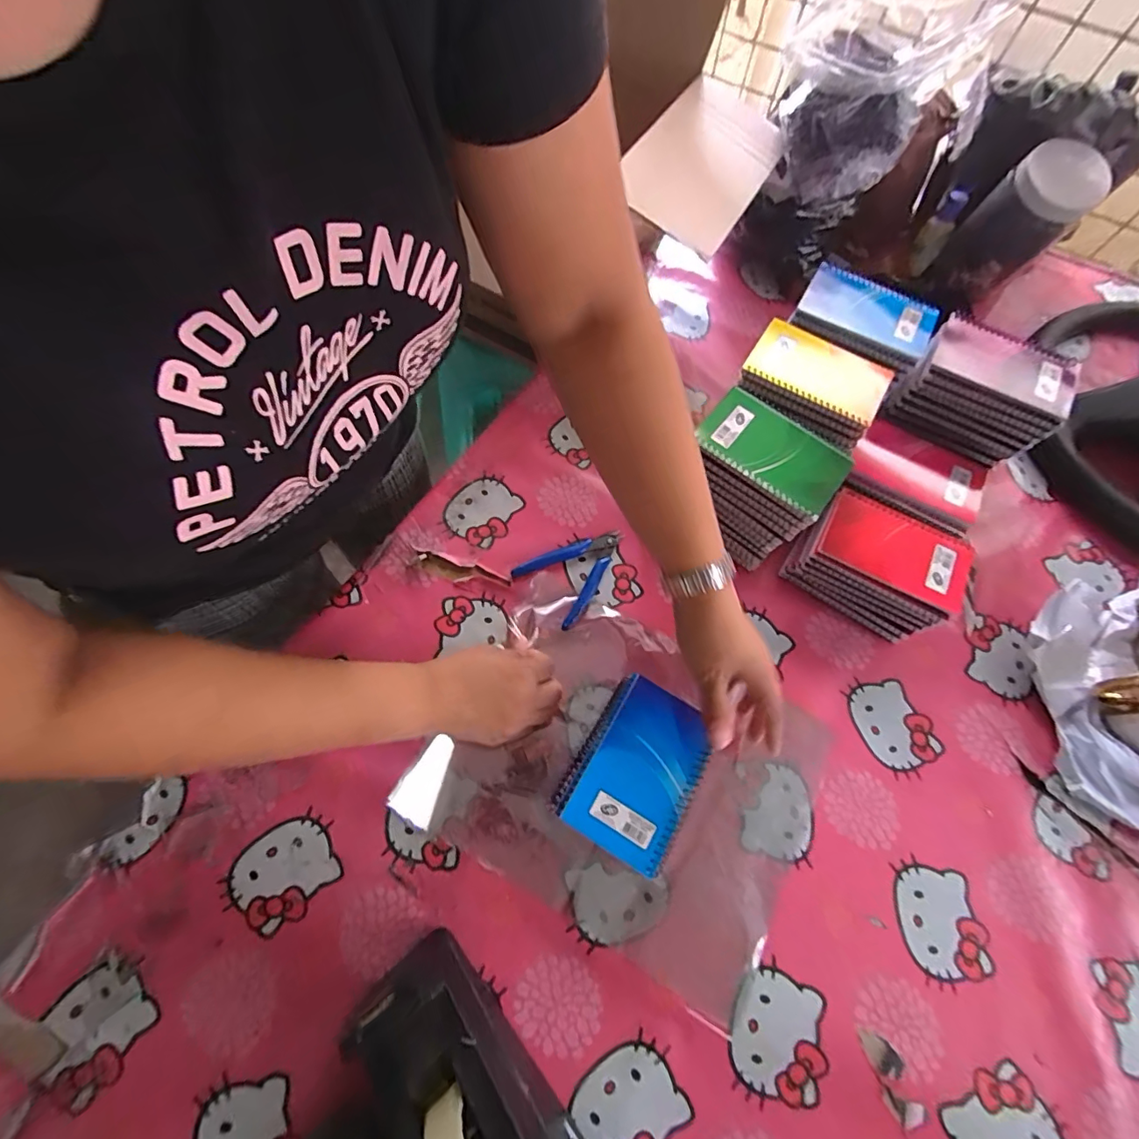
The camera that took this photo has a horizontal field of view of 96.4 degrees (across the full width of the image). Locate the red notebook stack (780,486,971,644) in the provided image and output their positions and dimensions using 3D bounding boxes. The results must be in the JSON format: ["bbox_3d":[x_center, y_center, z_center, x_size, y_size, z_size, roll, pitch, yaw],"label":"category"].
[{"bbox_3d":[0.310,-0.011,0.521,0.147,0.083,0.102,34,69,11],"label":"red notebook stack"}]

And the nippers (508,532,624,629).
[{"bbox_3d":[0.009,-0.004,0.539,0.116,0.013,0.085,-41,74,-18],"label":"nippers"}]

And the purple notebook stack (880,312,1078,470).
[{"bbox_3d":[0.435,-0.188,0.545,0.141,0.077,0.104,35,69,12],"label":"purple notebook stack"}]

